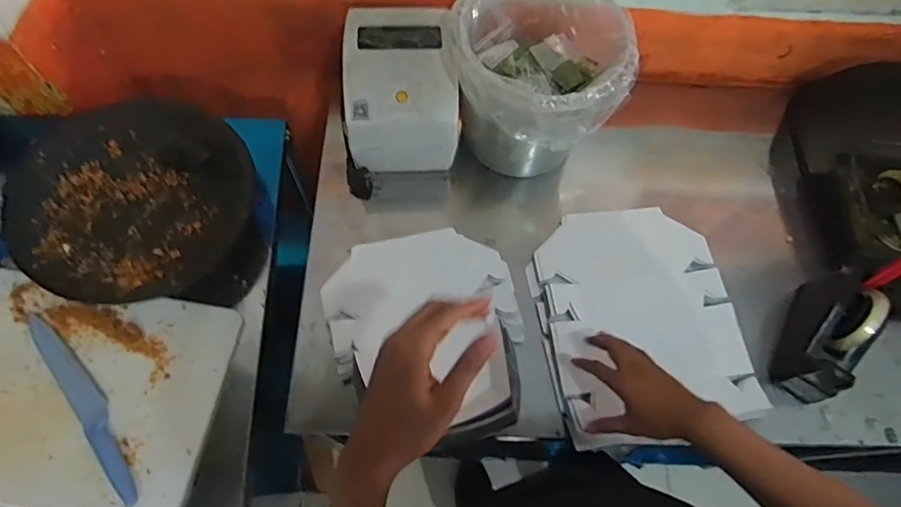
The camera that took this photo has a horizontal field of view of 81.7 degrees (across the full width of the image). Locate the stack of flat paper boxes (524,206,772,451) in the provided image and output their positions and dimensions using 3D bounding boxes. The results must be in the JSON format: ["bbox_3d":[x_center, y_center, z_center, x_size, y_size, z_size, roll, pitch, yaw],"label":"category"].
[{"bbox_3d":[0.287,0.095,0.798,0.293,0.037,0.341,-7,67,-6],"label":"stack of flat paper boxes"}]

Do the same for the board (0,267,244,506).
[{"bbox_3d":[-0.546,0.187,0.718,0.437,0.024,0.295,9,66,1],"label":"board"}]

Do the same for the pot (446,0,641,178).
[{"bbox_3d":[0.127,-0.268,0.864,0.249,0.273,0.271,1,66,-3],"label":"pot"}]

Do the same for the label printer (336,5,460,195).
[{"bbox_3d":[-0.078,-0.250,0.850,0.177,0.166,0.235,1,66,-3],"label":"label printer"}]

